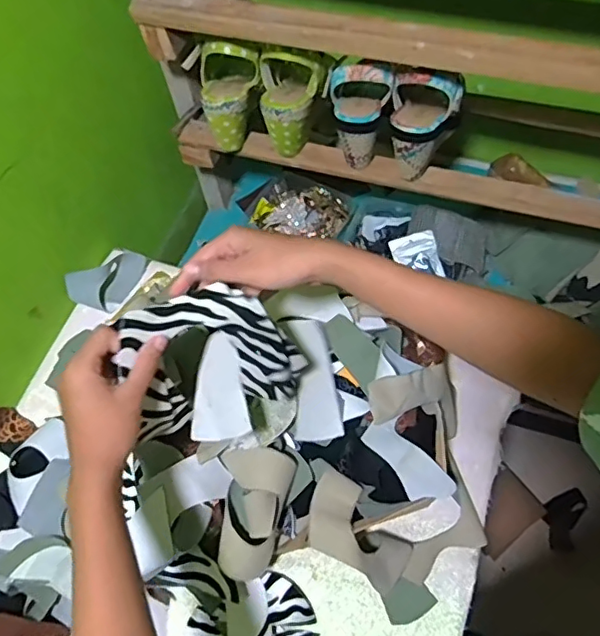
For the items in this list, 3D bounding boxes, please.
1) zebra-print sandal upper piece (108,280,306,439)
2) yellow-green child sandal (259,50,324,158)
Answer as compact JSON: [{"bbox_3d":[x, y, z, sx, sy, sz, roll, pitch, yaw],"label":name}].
[{"bbox_3d":[-0.082,0.042,0.488,0.140,0.113,0.100,-42,66,-18],"label":"zebra-print sandal upper piece"},{"bbox_3d":[-0.009,-0.284,0.729,0.083,0.129,0.079,-5,61,1],"label":"yellow-green child sandal"}]

